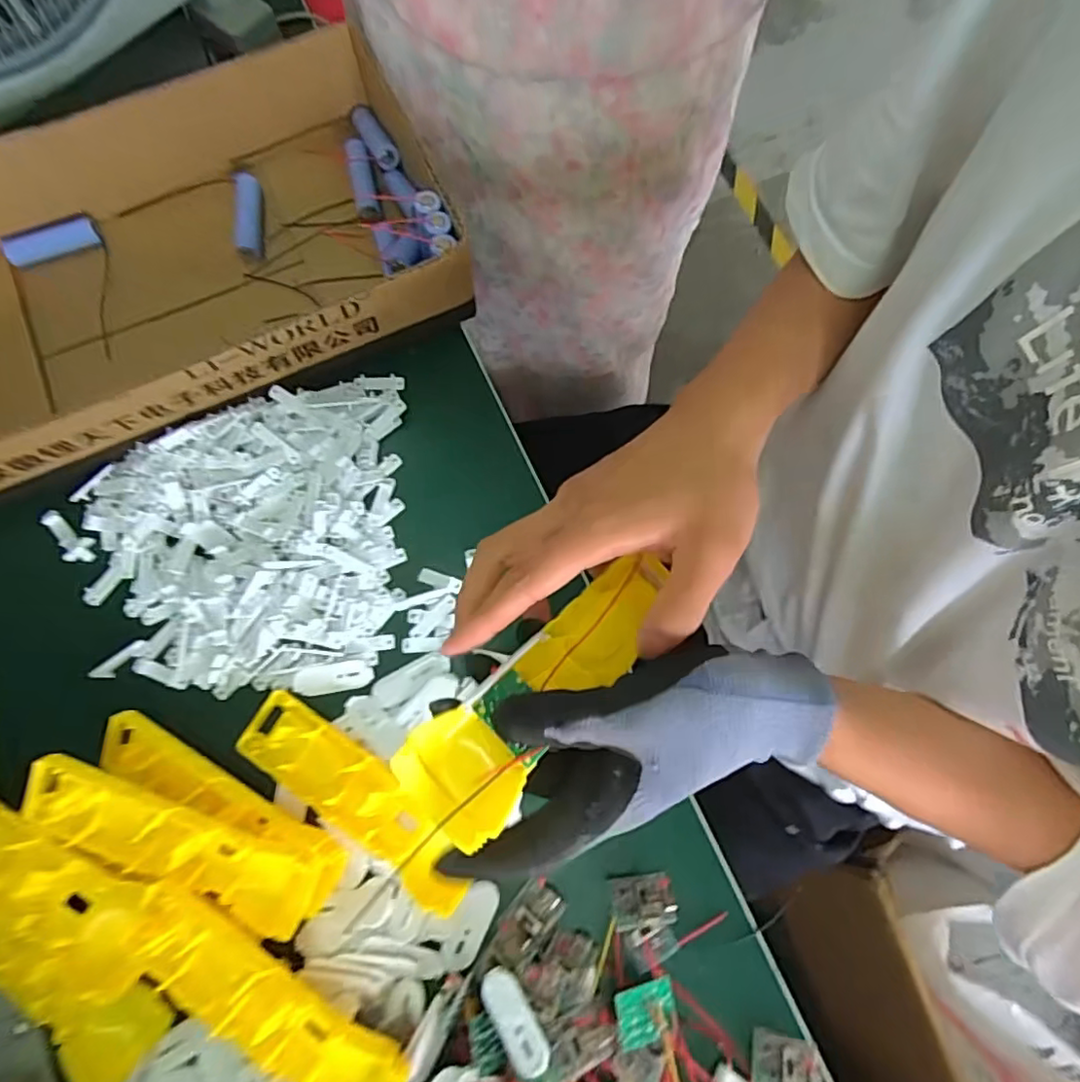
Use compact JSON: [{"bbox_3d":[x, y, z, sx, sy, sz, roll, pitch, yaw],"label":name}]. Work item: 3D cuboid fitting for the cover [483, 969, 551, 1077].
[{"bbox_3d":[-0.014,0.258,0.329,0.020,0.006,0.051,-35,63,-7],"label":"cover"}]

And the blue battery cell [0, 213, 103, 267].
[{"bbox_3d":[-0.367,-0.225,0.460,0.065,0.022,0.020,-27,77,-5],"label":"blue battery cell"}]

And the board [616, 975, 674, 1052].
[{"bbox_3d":[0.059,0.259,0.338,0.037,0.004,0.025,1,69,-24],"label":"board"}]

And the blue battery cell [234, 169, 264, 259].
[{"bbox_3d":[-0.224,-0.255,0.470,0.019,0.023,0.074,-8,76,0],"label":"blue battery cell"}]

